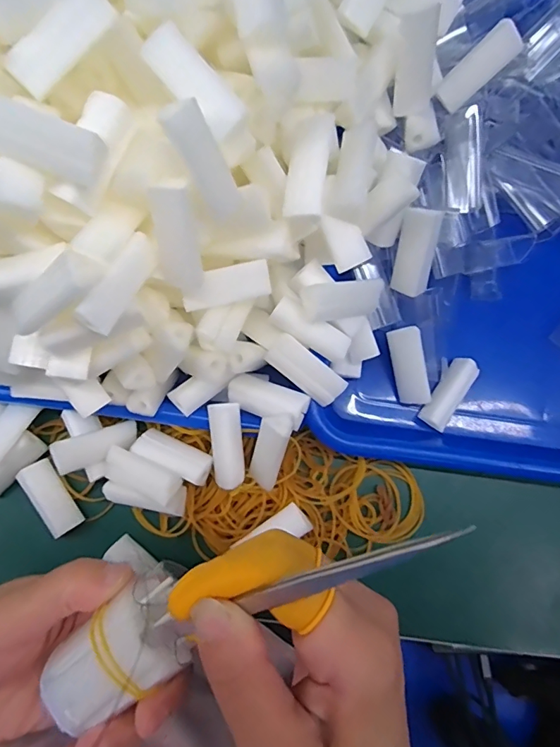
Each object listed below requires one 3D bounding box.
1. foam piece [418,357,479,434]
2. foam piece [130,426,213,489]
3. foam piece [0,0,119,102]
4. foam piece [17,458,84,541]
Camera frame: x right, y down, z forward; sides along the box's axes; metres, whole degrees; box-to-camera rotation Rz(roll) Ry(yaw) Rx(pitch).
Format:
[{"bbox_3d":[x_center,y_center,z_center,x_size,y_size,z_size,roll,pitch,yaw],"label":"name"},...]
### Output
[{"bbox_3d":[0.105,0.013,0.279,0.017,0.018,0.046,34,81,5],"label":"foam piece"},{"bbox_3d":[-0.062,0.047,0.261,0.047,0.014,0.017,25,80,16],"label":"foam piece"},{"bbox_3d":[-0.085,-0.129,0.175,0.045,0.010,0.021,-41,99,3],"label":"foam piece"},{"bbox_3d":[-0.139,0.075,0.273,0.018,0.013,0.045,-31,82,-6],"label":"foam piece"}]

